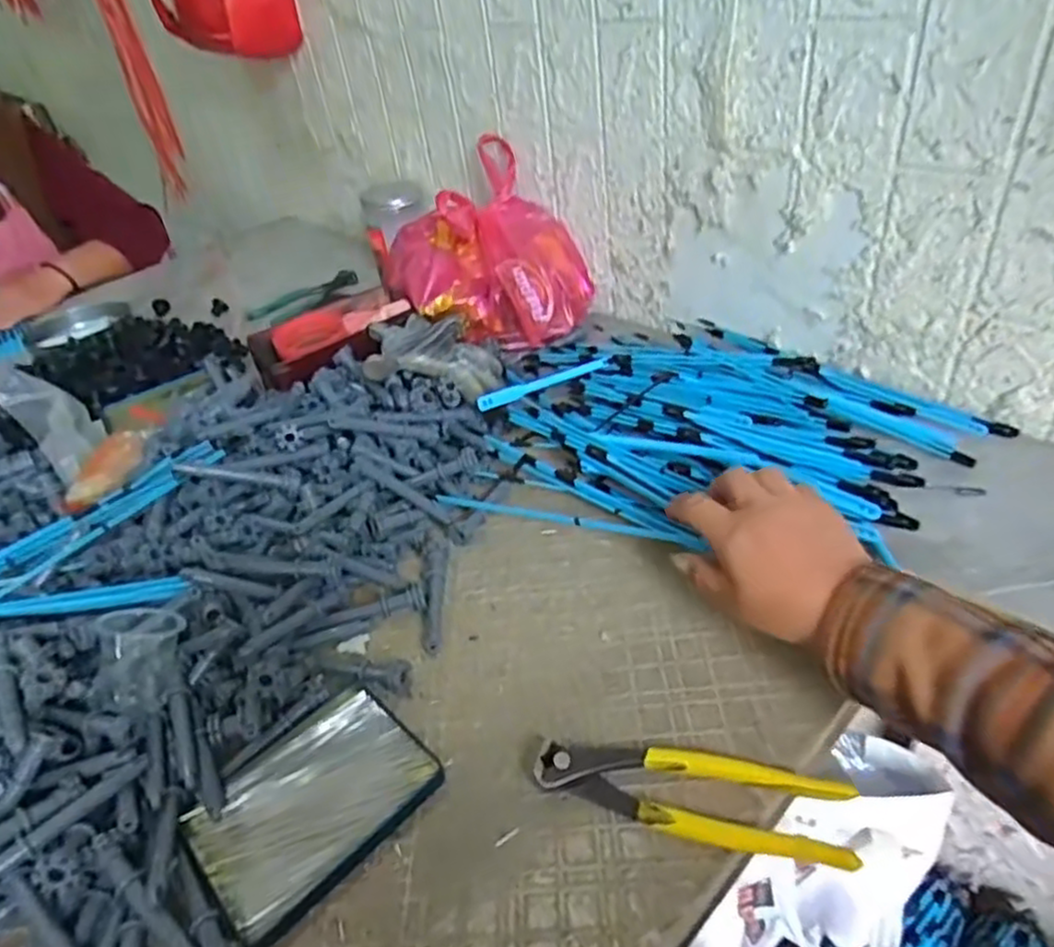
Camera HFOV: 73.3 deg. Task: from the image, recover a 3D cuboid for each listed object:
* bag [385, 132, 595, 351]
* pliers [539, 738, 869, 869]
[{"bbox_3d":[-0.046,-0.251,0.802,0.206,0.149,0.205,-25,41,-22],"label":"bag"},{"bbox_3d":[0.087,0.171,0.384,0.163,0.021,0.049,7,40,17],"label":"pliers"}]

